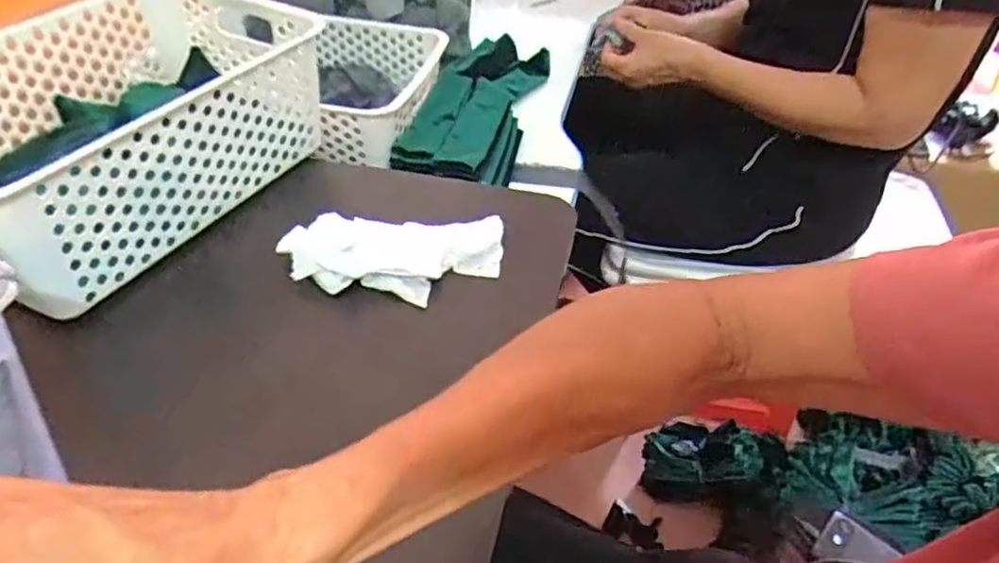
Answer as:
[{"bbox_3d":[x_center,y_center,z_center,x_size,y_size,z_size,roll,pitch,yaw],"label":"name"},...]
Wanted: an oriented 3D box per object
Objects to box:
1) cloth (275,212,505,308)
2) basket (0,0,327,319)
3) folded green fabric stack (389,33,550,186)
[{"bbox_3d":[-0.077,-0.017,0.488,0.156,0.030,0.079,0,43,-3],"label":"cloth"},{"bbox_3d":[-0.298,-0.122,0.511,0.204,0.101,0.306,21,46,18],"label":"basket"},{"bbox_3d":[-0.018,-0.222,0.810,0.109,0.057,0.369,10,43,8],"label":"folded green fabric stack"}]

